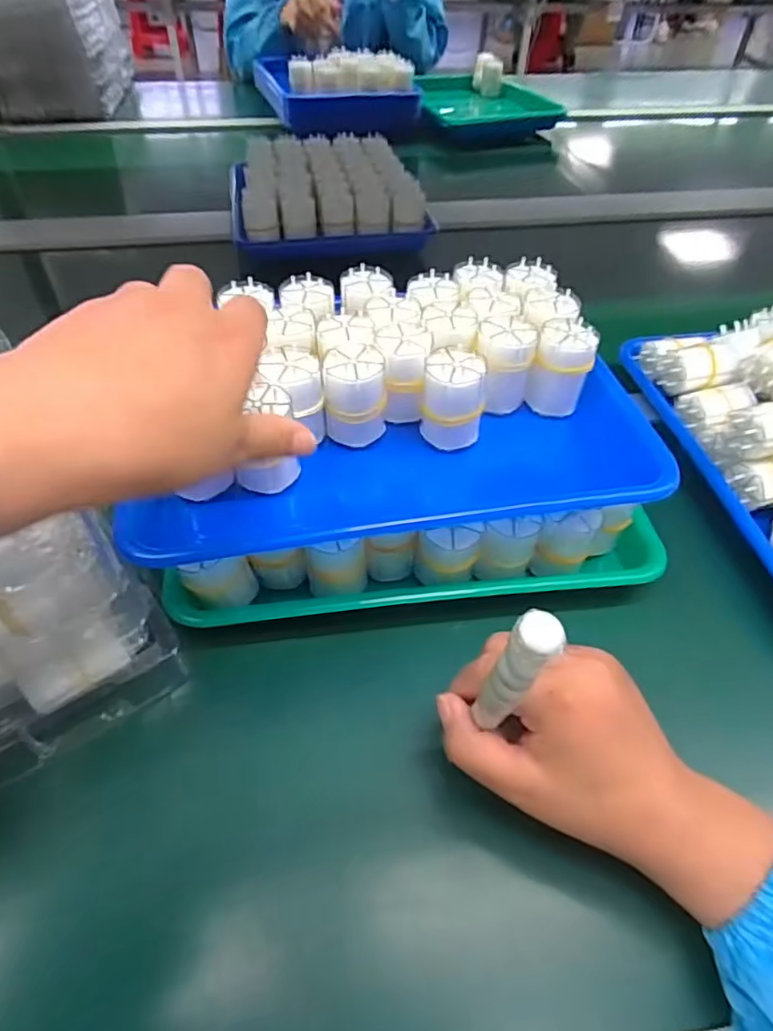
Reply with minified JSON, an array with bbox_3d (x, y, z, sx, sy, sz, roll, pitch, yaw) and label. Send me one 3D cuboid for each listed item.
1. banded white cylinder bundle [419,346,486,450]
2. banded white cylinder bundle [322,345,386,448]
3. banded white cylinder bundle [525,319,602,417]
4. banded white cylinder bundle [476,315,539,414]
[{"bbox_3d":[0.043,-0.074,0.398,0.032,0.060,0.033,1,47,-1],"label":"banded white cylinder bundle"},{"bbox_3d":[-0.020,-0.076,0.402,0.039,0.059,0.037,1,47,-1],"label":"banded white cylinder bundle"},{"bbox_3d":[0.121,-0.101,0.427,0.038,0.059,0.034,12,47,10],"label":"banded white cylinder bundle"},{"bbox_3d":[0.081,-0.102,0.422,0.038,0.056,0.041,12,47,10],"label":"banded white cylinder bundle"}]

